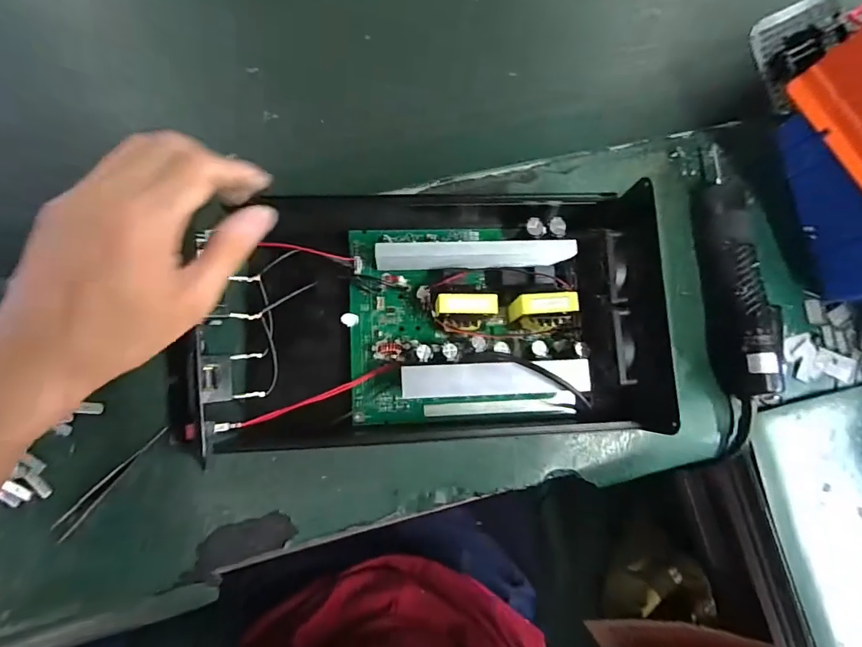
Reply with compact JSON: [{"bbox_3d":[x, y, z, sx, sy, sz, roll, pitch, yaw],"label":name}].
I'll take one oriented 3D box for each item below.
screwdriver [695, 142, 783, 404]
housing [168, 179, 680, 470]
[{"bbox_3d":[0.286,-0.051,0.408,0.050,0.032,0.227,-4,81,-5],"label":"screwdriver"},{"bbox_3d":[-0.010,-0.007,0.344,0.348,0.096,0.196,-3,84,-3],"label":"housing"}]

